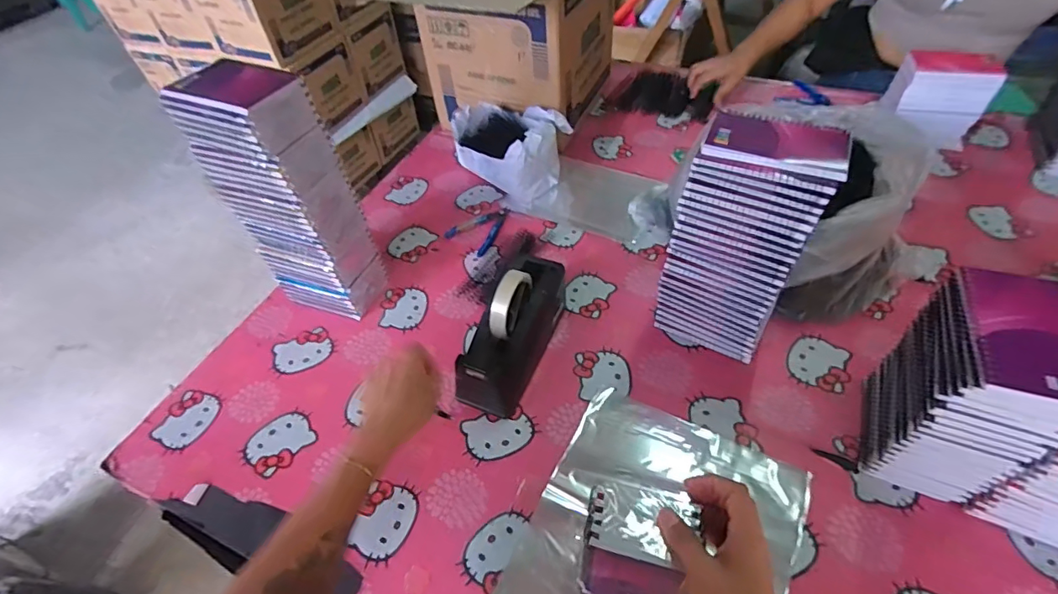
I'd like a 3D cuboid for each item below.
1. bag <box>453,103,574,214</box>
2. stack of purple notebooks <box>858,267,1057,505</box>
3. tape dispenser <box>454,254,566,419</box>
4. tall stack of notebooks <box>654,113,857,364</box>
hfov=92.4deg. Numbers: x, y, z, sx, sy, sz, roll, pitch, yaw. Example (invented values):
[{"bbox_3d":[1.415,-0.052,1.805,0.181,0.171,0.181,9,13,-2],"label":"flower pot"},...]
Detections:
[{"bbox_3d":[-0.035,-0.276,0.922,0.202,0.116,0.151,32,58,28],"label":"bag"},{"bbox_3d":[0.422,0.097,0.498,0.097,0.225,0.134,16,52,17],"label":"stack of purple notebooks"},{"bbox_3d":[-0.018,0.043,0.655,0.067,0.120,0.212,18,53,19],"label":"tape dispenser"},{"bbox_3d":[0.250,-0.061,0.609,0.137,0.291,0.104,25,55,23],"label":"tall stack of notebooks"}]

